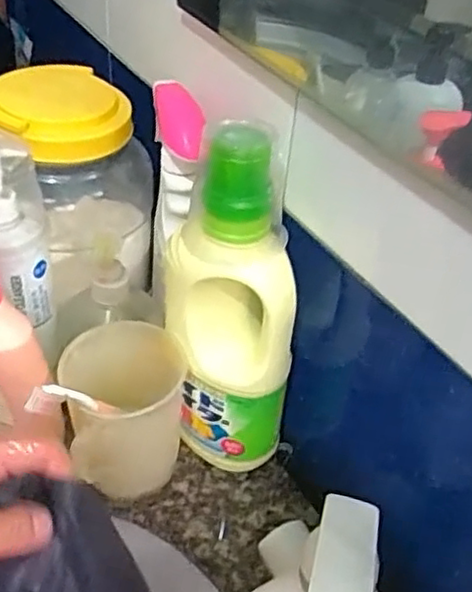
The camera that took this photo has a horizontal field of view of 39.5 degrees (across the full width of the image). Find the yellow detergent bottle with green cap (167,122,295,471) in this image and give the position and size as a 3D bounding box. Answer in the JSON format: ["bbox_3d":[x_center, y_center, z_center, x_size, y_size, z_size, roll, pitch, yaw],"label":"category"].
[{"bbox_3d":[-0.007,0.020,0.478,0.076,0.279,0.086,-11,42,-19],"label":"yellow detergent bottle with green cap"}]

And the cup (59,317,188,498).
[{"bbox_3d":[-0.083,0.091,0.500,0.086,0.132,0.088,3,39,-3],"label":"cup"}]

